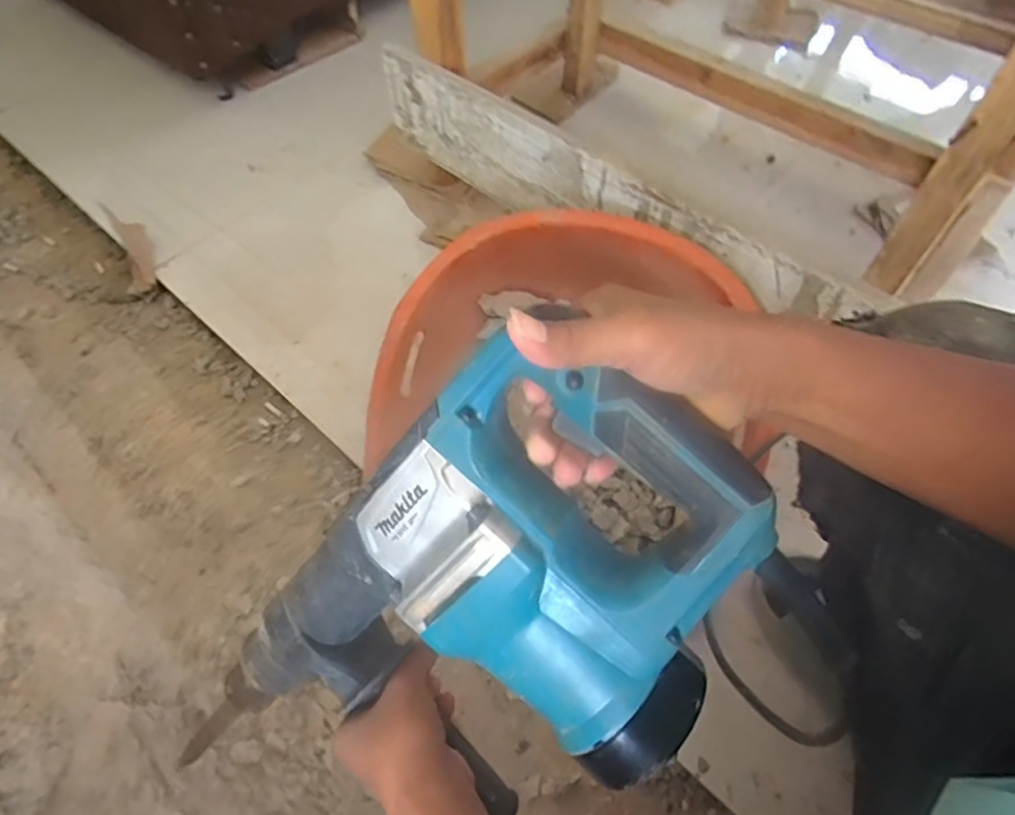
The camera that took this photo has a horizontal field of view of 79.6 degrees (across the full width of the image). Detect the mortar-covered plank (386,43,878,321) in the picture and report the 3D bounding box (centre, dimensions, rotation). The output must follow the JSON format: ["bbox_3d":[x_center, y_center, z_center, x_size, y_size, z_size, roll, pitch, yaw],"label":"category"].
[{"bbox_3d":[0.085,-0.274,0.784,0.707,0.146,0.021,39,66,23],"label":"mortar-covered plank"}]

